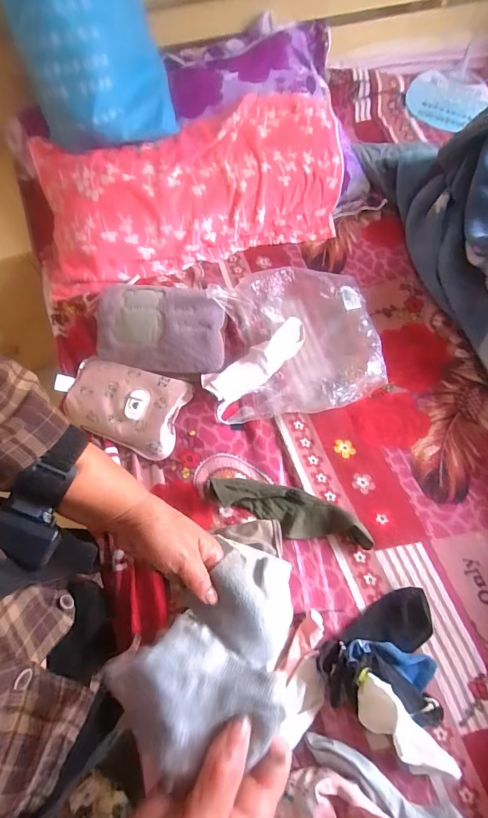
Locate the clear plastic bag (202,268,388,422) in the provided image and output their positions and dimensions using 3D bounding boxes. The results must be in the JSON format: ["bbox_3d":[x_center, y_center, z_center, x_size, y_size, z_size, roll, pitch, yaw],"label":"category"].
[{"bbox_3d":[0.085,-0.126,0.774,0.315,0.092,0.274,-9,70,-6],"label":"clear plastic bag"}]

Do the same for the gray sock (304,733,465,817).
[{"bbox_3d":[0.189,0.499,0.520,0.228,0.029,0.076,38,72,11],"label":"gray sock"}]

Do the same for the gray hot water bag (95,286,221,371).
[{"bbox_3d":[-0.160,-0.161,0.776,0.248,0.049,0.175,5,69,-1],"label":"gray hot water bag"}]

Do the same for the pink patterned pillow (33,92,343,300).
[{"bbox_3d":[-0.109,-0.492,0.890,0.706,0.134,0.330,-18,71,-10],"label":"pink patterned pillow"}]

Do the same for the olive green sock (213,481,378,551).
[{"bbox_3d":[0.076,0.172,0.674,0.268,0.044,0.077,14,69,3],"label":"olive green sock"}]

